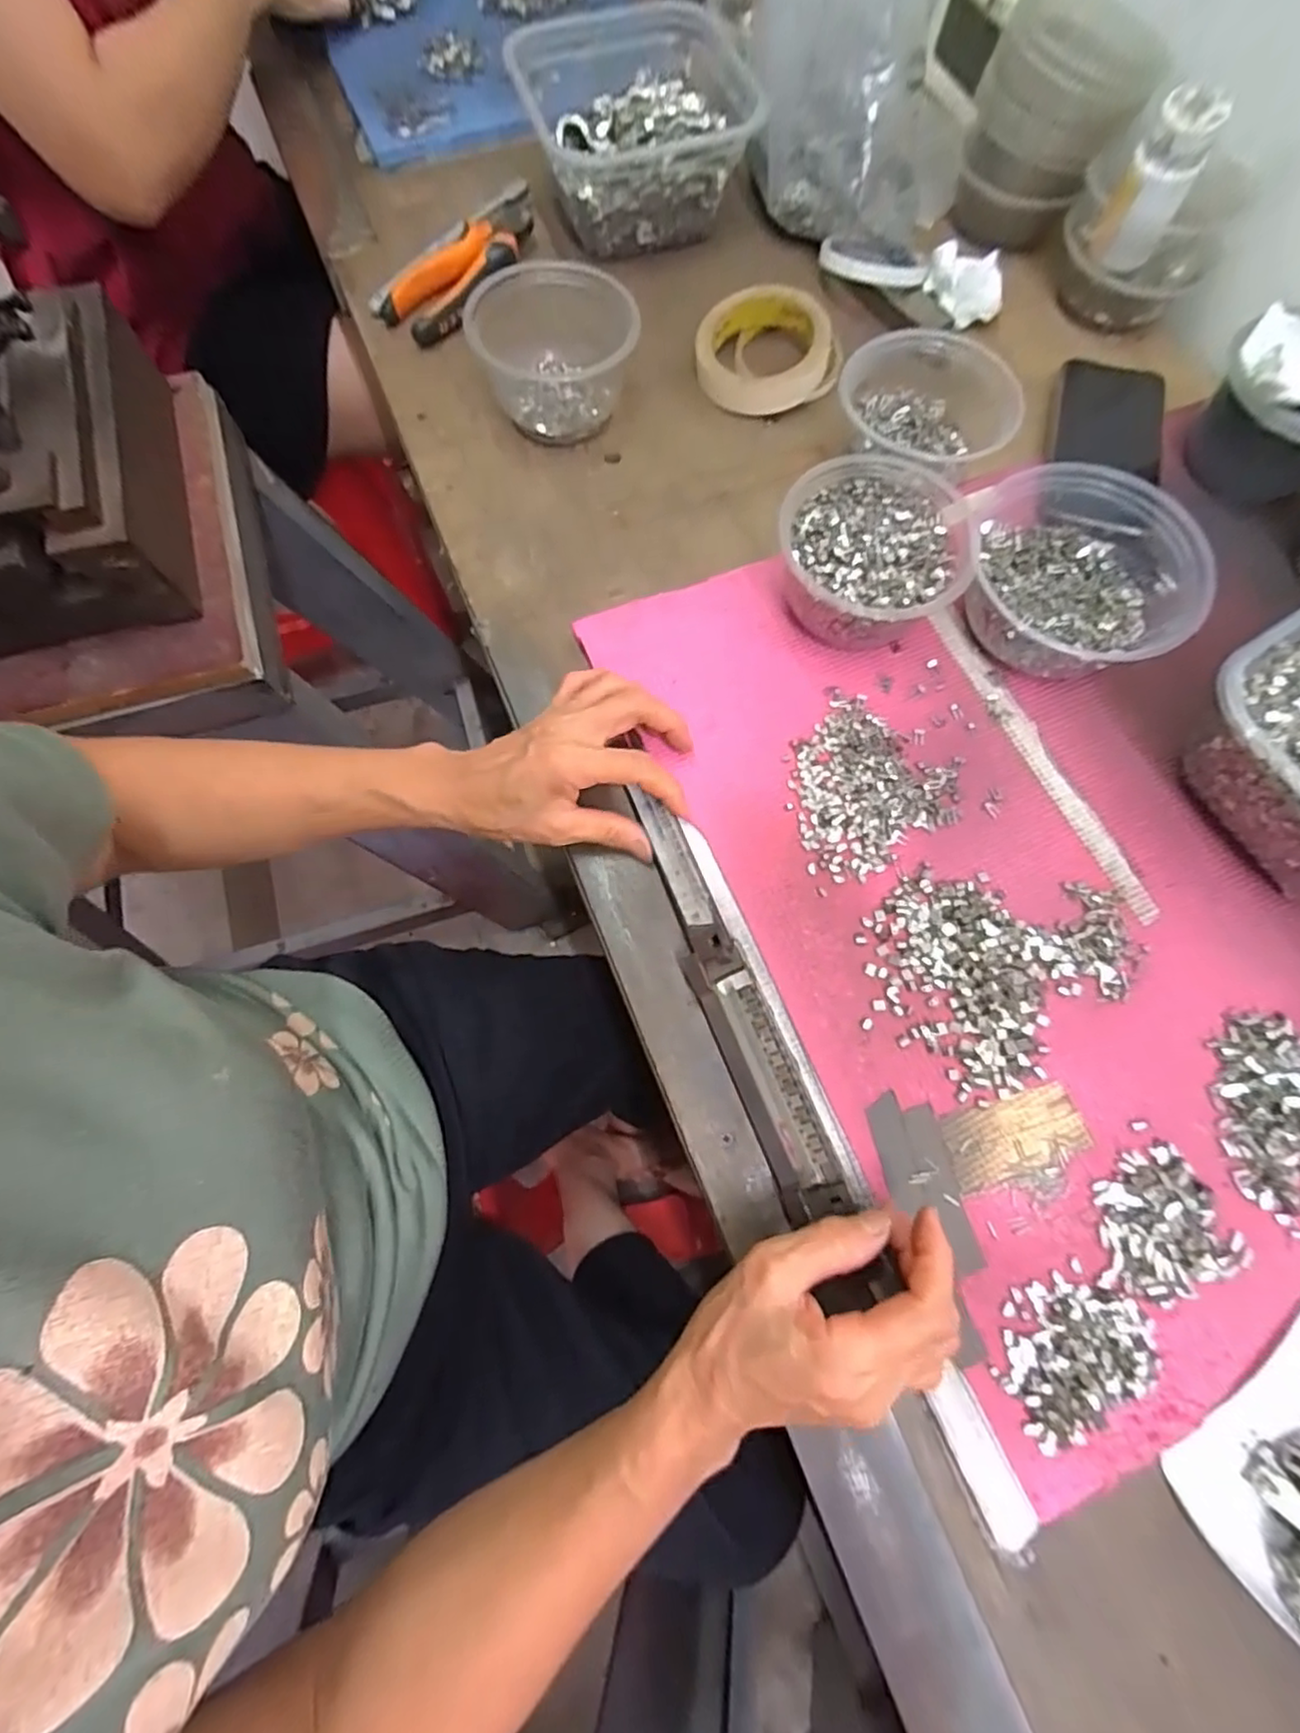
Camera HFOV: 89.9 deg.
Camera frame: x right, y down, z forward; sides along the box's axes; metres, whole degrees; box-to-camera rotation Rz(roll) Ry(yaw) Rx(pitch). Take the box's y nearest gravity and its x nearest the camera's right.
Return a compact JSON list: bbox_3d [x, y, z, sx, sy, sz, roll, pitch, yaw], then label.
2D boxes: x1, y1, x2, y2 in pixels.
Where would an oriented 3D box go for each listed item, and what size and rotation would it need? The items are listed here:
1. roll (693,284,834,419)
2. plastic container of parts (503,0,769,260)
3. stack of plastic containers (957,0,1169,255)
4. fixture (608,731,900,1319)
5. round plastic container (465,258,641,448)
[{"bbox_3d":[0.086,-0.394,0.496,0.095,0.031,0.097,0,74,1],"label":"roll"},{"bbox_3d":[-0.010,-0.598,0.528,0.184,0.073,0.173,-8,74,-4],"label":"plastic container of parts"},{"bbox_3d":[0.306,-0.566,0.497,0.111,0.102,0.091,28,75,7],"label":"stack of plastic containers"},{"bbox_3d":[0.036,0.052,0.357,0.030,0.013,0.269,-21,75,-6],"label":"fixture"},{"bbox_3d":[-0.064,-0.366,0.468,0.104,0.064,0.118,-33,76,-9],"label":"round plastic container"}]

